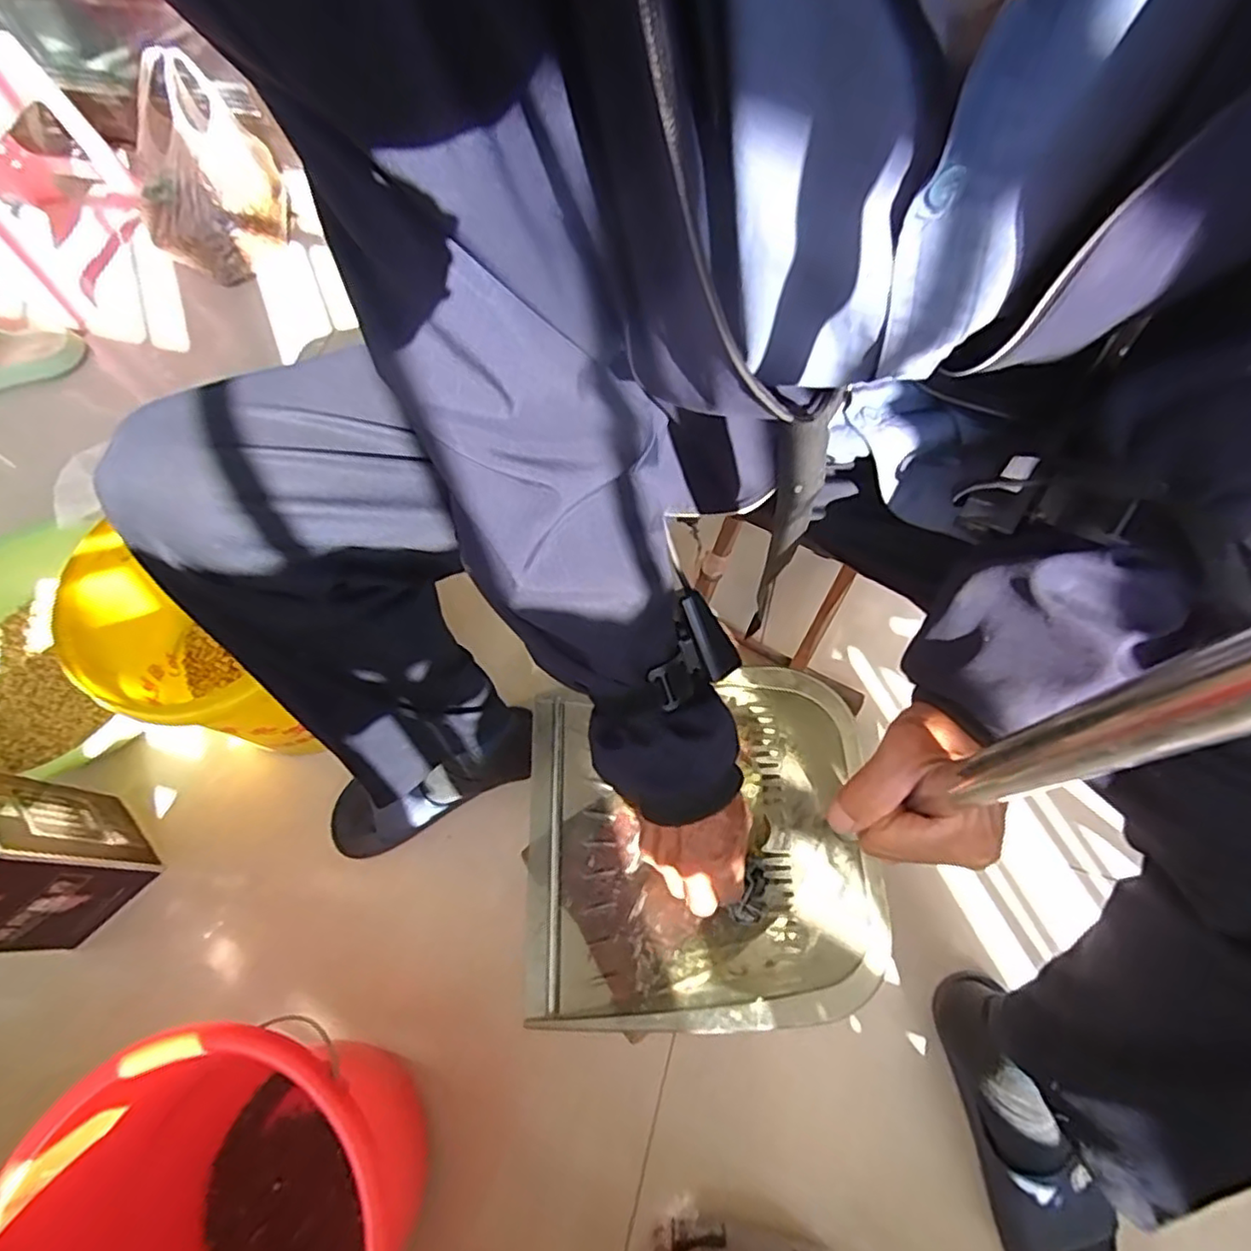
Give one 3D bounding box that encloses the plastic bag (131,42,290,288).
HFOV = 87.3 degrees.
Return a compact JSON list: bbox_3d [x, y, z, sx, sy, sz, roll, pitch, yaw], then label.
[{"bbox_3d":[-0.687,-0.734,1.065,0.177,0.225,0.219,13,67,8],"label":"plastic bag"}]

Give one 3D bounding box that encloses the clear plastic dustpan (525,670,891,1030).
[{"bbox_3d":[0.046,0.172,0.515,0.256,0.114,0.243,-3,62,0],"label":"clear plastic dustpan"}]

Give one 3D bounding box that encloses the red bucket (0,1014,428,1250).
[{"bbox_3d":[-0.291,0.461,0.514,0.268,0.230,0.259,-1,66,2],"label":"red bucket"}]

